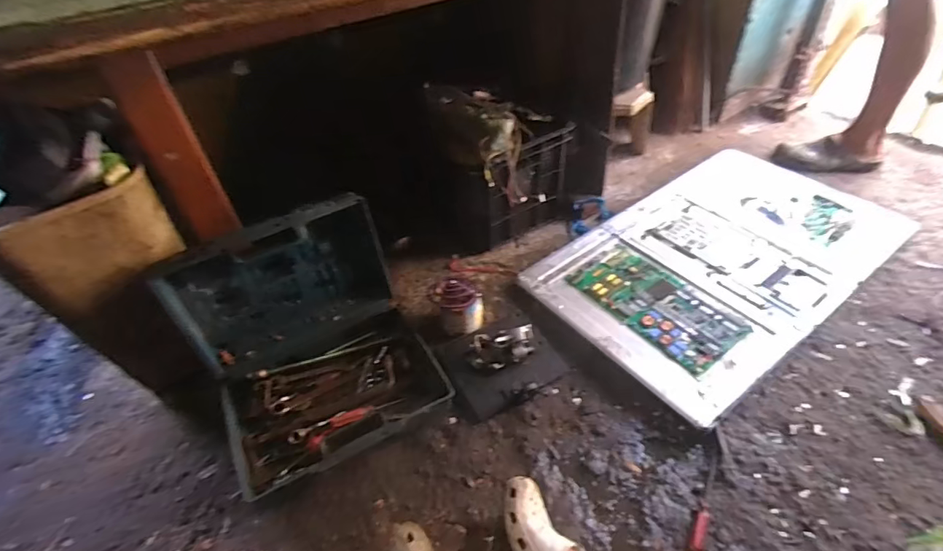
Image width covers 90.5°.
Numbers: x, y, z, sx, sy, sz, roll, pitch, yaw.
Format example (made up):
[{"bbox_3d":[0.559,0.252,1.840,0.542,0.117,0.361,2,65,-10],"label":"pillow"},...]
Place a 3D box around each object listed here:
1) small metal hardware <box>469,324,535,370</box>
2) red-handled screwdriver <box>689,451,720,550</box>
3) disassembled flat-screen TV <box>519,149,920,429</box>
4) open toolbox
[{"bbox_3d":[0.070,0.167,1.055,0.144,0.072,0.086,-9,46,-2],"label":"small metal hardware"},{"bbox_3d":[0.417,0.397,0.831,0.022,0.017,0.192,19,51,23],"label":"red-handled screwdriver"},{"bbox_3d":[0.667,-0.073,1.246,0.973,0.033,0.572,-30,50,-21],"label":"disassembled flat-screen TV"},{"bbox_3d":[-0.323,0.131,0.934,0.416,0.355,0.398,-23,48,-15],"label":"open toolbox"}]

